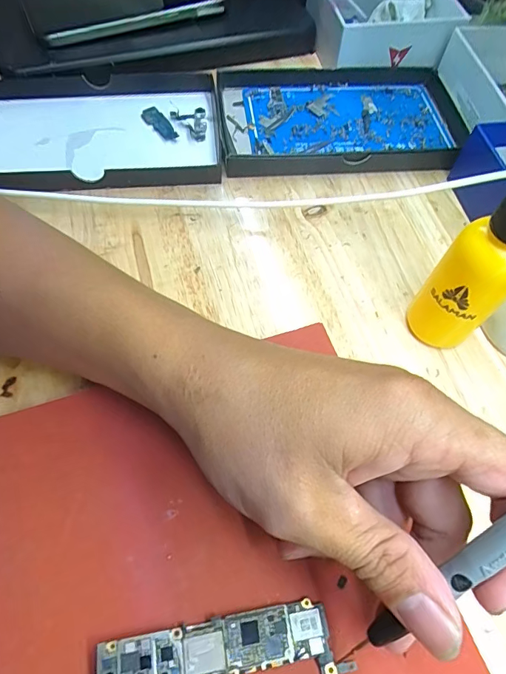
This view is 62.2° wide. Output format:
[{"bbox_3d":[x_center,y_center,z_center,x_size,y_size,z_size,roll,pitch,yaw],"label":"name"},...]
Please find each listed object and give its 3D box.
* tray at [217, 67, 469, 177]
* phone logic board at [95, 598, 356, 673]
[{"bbox_3d":[0.067,-0.164,0.311,0.177,0.020,0.111,-4,62,-4],"label":"tray"},{"bbox_3d":[-0.007,0.131,0.148,0.092,0.006,0.054,-8,62,-6],"label":"phone logic board"}]

